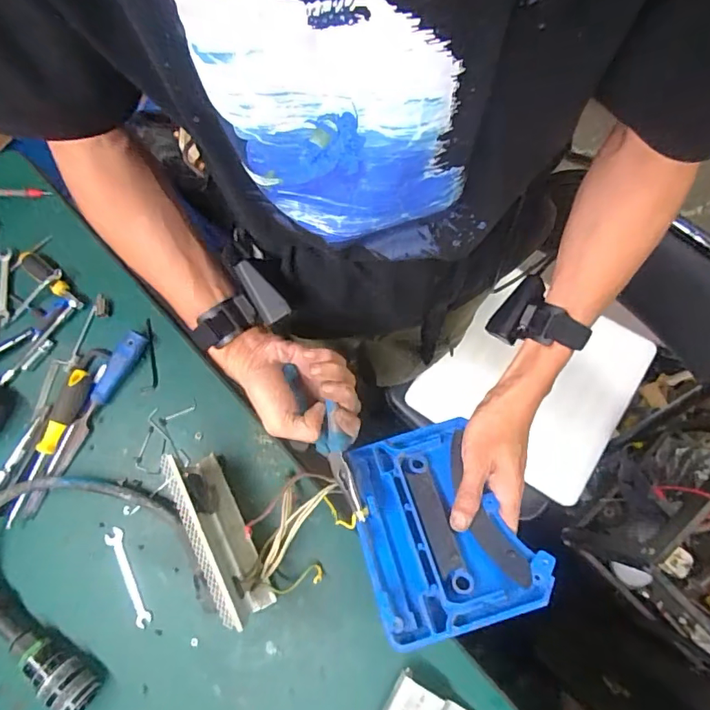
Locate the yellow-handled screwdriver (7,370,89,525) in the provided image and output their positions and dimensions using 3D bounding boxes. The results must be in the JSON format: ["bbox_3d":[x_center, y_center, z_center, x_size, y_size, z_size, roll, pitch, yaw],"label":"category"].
[{"bbox_3d":[-0.403,0.119,0.629,0.035,0.027,0.208,12,76,7],"label":"yellow-handled screwdriver"}]

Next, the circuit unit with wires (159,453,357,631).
[{"bbox_3d":[-0.107,0.184,0.563,0.156,0.104,0.197,-26,73,-5],"label":"circuit unit with wires"}]

